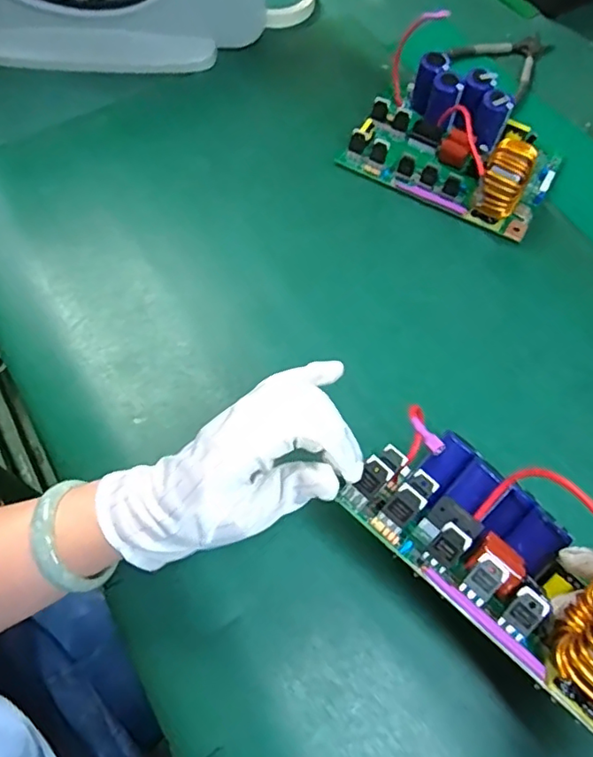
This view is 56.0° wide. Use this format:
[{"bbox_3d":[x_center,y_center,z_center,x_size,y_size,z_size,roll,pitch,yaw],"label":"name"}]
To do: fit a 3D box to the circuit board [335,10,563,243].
[{"bbox_3d":[0.157,-0.235,0.544,0.198,0.064,0.136,31,68,12],"label":"circuit board"}]

